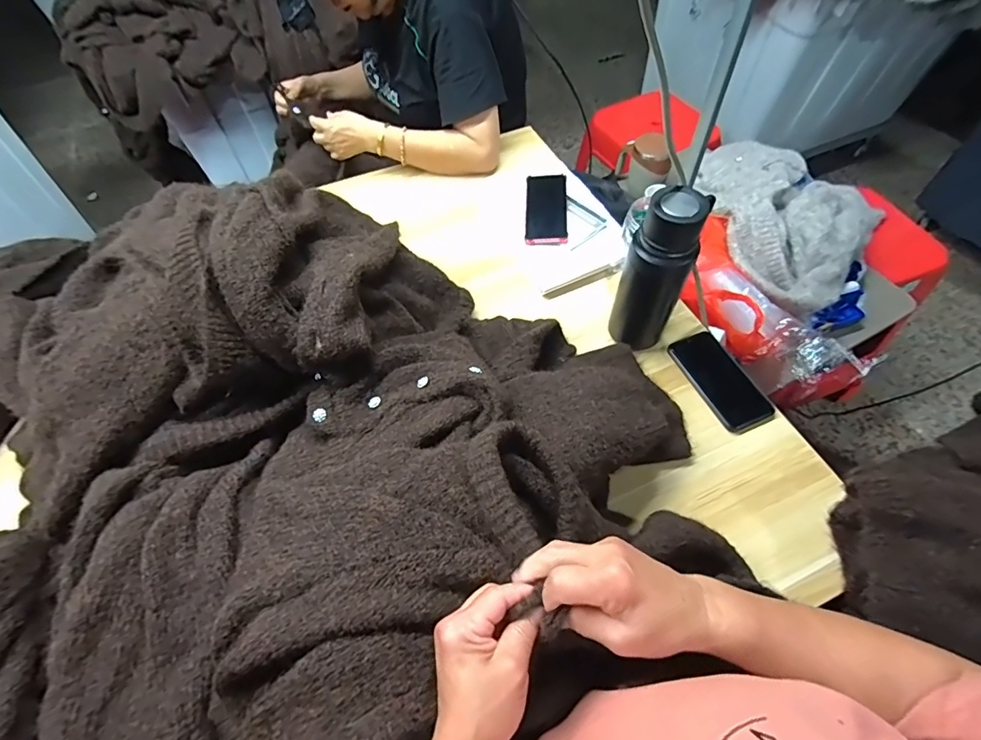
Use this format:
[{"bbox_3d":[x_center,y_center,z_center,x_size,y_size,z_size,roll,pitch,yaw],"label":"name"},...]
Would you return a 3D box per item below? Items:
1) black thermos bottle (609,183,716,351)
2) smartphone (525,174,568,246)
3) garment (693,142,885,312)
[{"bbox_3d":[0.222,-0.126,0.650,0.081,0.237,0.067,14,59,11],"label":"black thermos bottle"},{"bbox_3d":[0.106,-0.305,0.892,0.077,0.007,0.174,4,66,-2],"label":"smartphone"},{"bbox_3d":[0.569,-0.336,0.953,0.380,0.100,0.402,37,66,23],"label":"garment"}]

